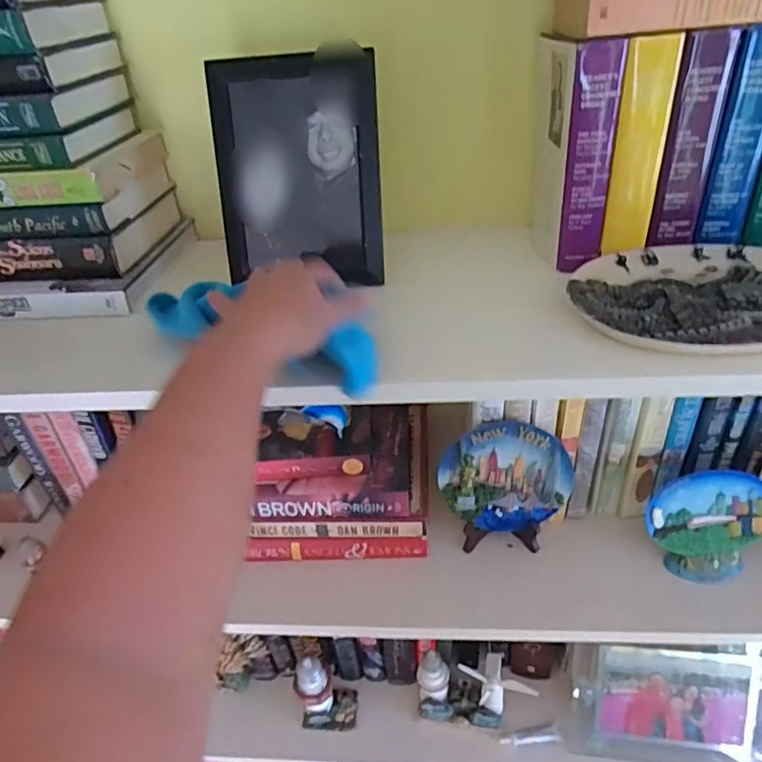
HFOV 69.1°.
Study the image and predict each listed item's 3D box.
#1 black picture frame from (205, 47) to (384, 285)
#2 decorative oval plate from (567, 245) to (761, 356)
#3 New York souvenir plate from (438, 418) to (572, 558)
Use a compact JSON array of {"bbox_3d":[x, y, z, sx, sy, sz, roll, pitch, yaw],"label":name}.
[{"bbox_3d":[-0.076,-0.191,0.511,0.150,0.191,0.018,0,20,7],"label":"black picture frame"},{"bbox_3d":[0.268,-0.072,0.451,0.214,0.020,0.158,0,34,7],"label":"decorative oval plate"},{"bbox_3d":[0.138,0.118,0.613,0.137,0.149,0.037,0,34,7],"label":"New York souvenir plate"}]

